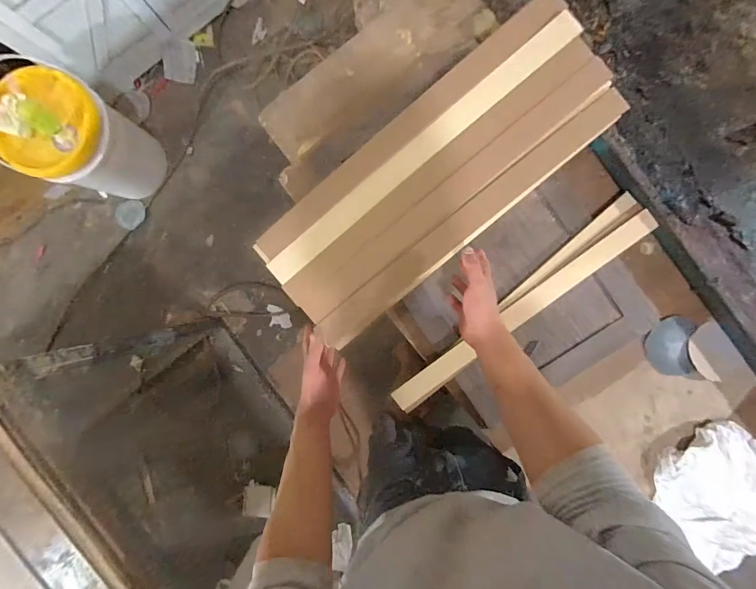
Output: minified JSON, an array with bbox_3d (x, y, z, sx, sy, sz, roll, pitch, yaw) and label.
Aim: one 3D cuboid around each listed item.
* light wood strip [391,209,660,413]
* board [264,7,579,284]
[{"bbox_3d":[0.272,0.038,0.674,0.580,0.027,0.041,-37,90,5],"label":"light wood strip"},{"bbox_3d":[0.060,-0.215,0.538,0.573,0.021,0.042,-39,91,2],"label":"board"}]

